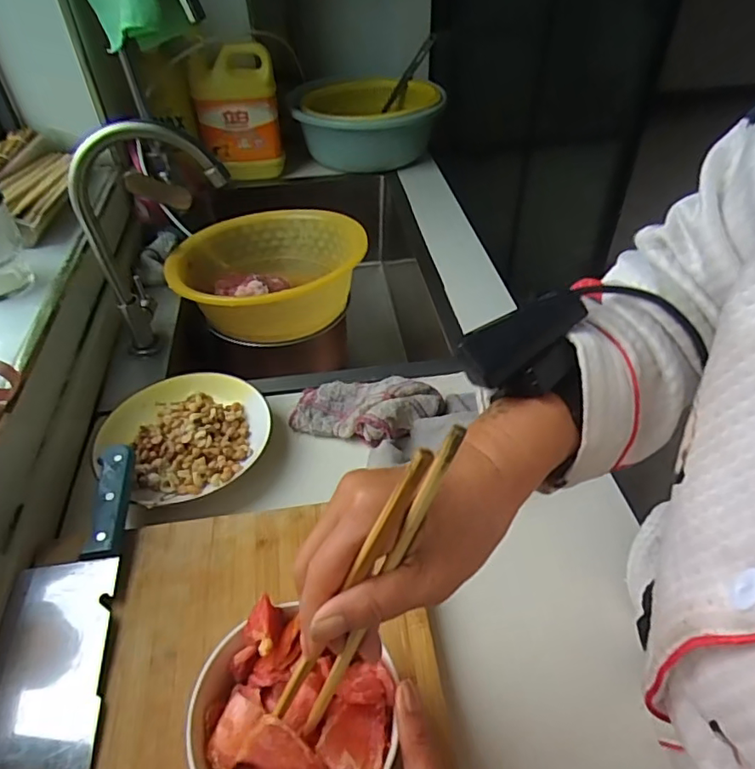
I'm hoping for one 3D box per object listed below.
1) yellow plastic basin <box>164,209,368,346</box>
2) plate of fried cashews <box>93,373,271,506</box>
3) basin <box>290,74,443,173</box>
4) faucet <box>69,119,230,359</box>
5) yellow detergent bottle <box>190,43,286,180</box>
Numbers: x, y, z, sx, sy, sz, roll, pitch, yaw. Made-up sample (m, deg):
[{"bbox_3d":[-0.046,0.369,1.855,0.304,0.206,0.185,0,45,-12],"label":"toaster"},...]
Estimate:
[{"bbox_3d":[-0.172,-0.168,0.837,0.253,0.103,0.269,1,42,-1],"label":"yellow plastic basin"},{"bbox_3d":[-0.197,0.050,0.567,0.165,0.031,0.145,-17,46,-16],"label":"plate of fried cashews"},{"bbox_3d":[-0.022,-0.514,1.093,0.266,0.126,0.275,-1,43,1],"label":"basin"},{"bbox_3d":[-0.243,-0.168,0.636,0.160,0.263,0.062,-13,45,-11],"label":"faucet"},{"bbox_3d":[-0.251,-0.472,0.994,0.140,0.224,0.093,-2,43,-1],"label":"yellow detergent bottle"}]

